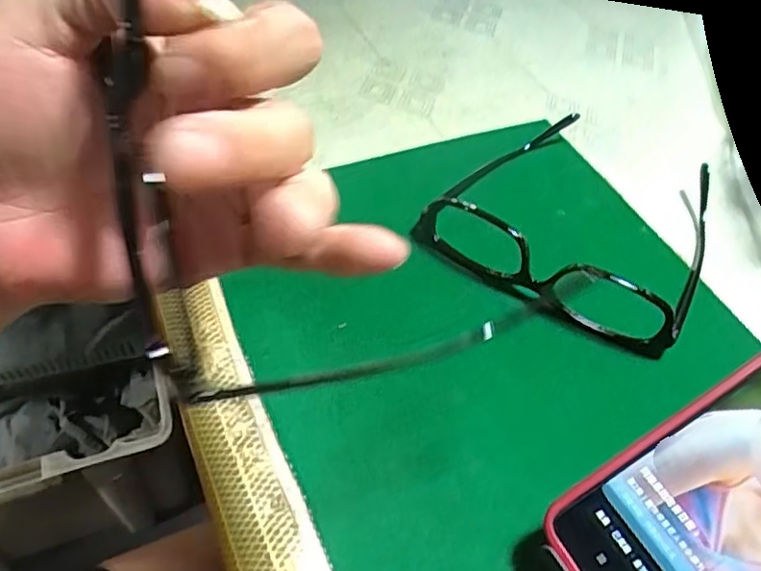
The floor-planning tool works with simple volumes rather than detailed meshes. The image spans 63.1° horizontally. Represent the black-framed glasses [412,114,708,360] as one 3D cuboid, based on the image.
[{"bbox_3d":[0.121,-0.046,0.364,0.149,0.032,0.155,31,55,20],"label":"black-framed glasses"}]

